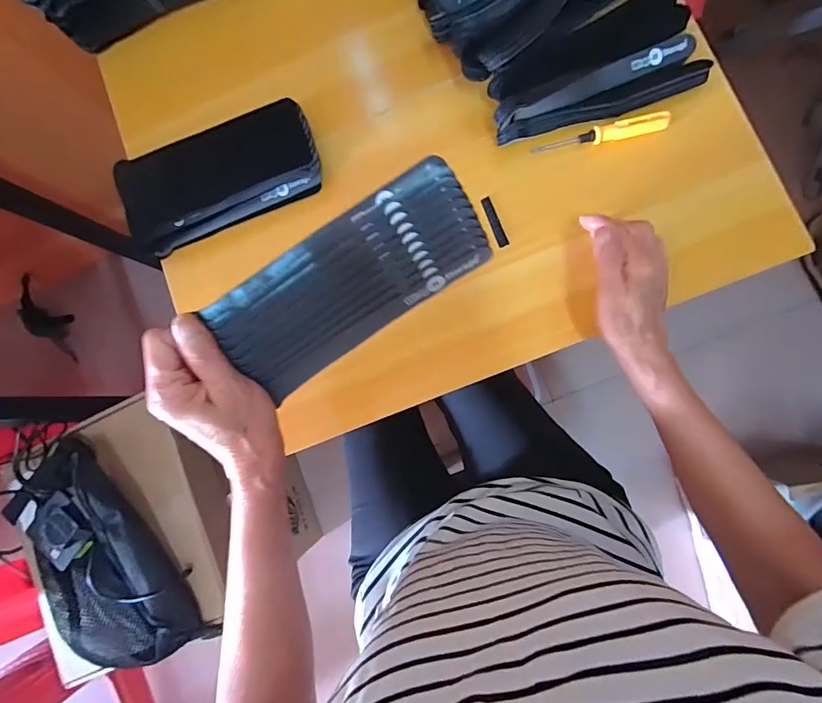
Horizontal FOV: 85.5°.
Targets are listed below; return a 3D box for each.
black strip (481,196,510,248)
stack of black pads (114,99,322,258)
[{"bbox_3d":[0.083,-0.129,0.441,0.010,0.004,0.053,-22,83,6],"label":"black strip"},{"bbox_3d":[-0.200,-0.179,0.464,0.213,0.050,0.093,-21,83,6],"label":"stack of black pads"}]

